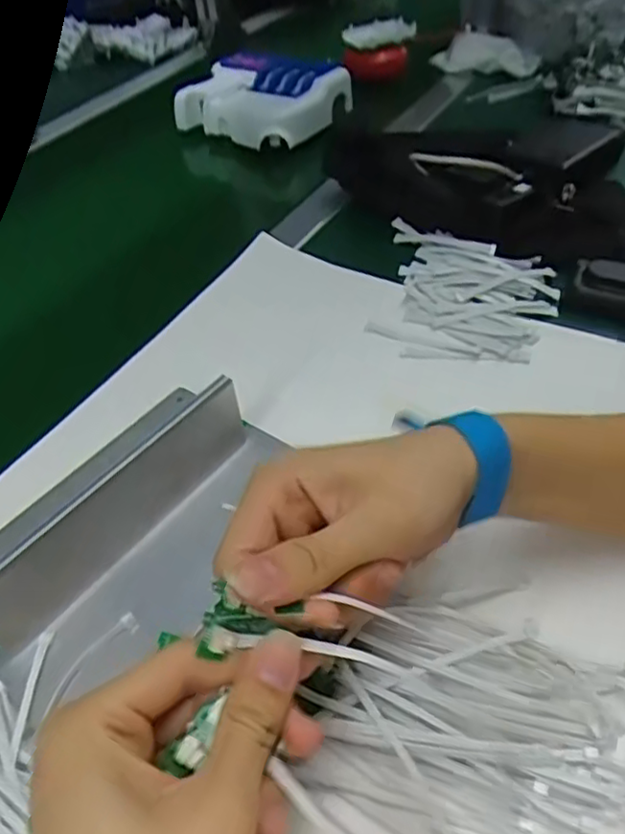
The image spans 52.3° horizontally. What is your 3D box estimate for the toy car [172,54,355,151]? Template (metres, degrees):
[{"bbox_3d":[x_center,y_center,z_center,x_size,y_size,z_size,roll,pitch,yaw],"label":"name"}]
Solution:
[{"bbox_3d":[-0.068,-0.377,0.759,0.201,0.066,0.108,17,50,19],"label":"toy car"}]

